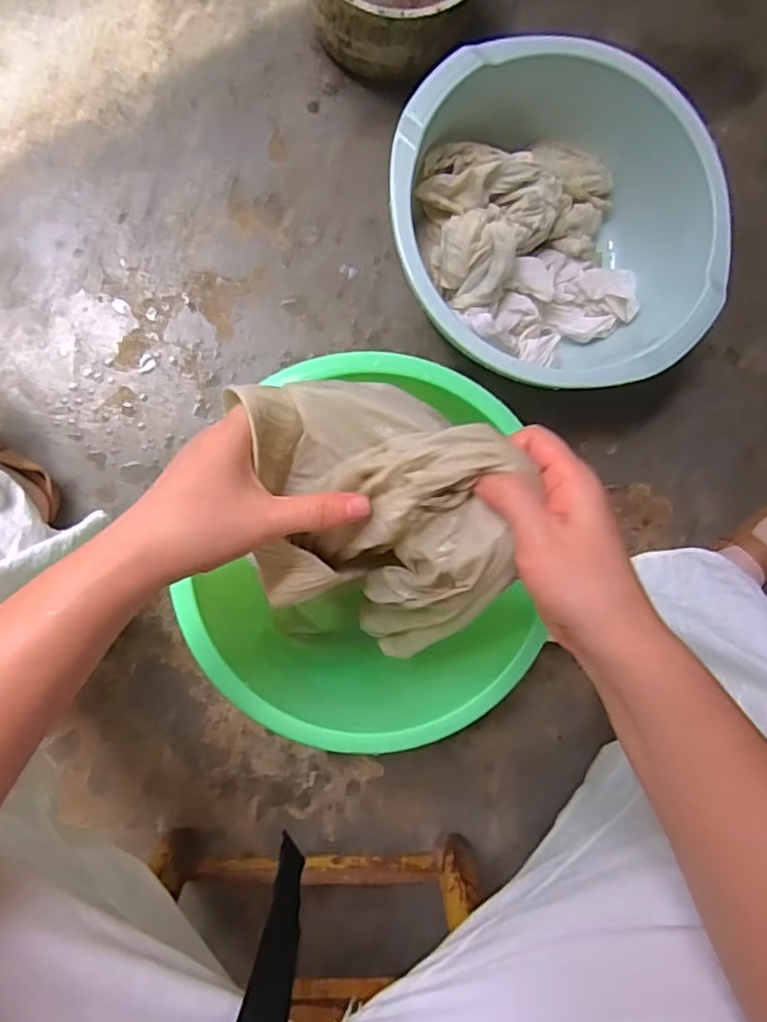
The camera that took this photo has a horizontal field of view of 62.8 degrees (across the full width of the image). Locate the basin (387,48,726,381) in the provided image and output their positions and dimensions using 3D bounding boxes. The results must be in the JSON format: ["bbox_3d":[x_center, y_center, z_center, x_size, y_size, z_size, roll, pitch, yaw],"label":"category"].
[{"bbox_3d":[0.178,-0.309,0.712,0.368,0.155,0.339,0,90,-6],"label":"basin"}]

